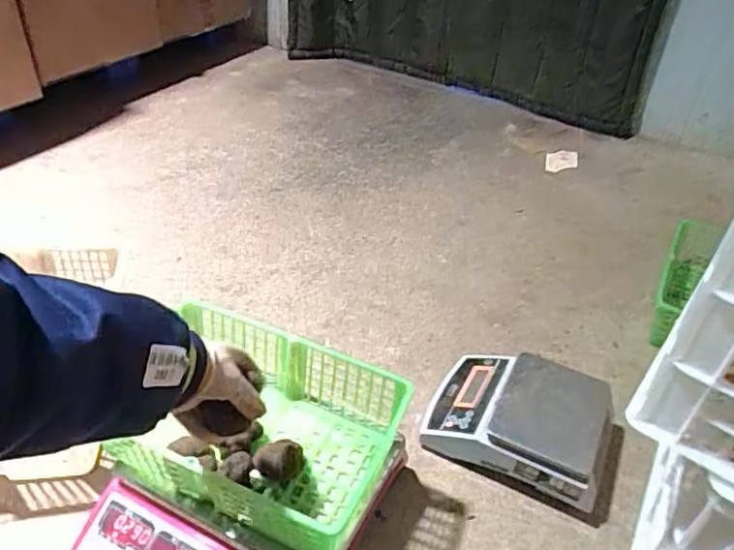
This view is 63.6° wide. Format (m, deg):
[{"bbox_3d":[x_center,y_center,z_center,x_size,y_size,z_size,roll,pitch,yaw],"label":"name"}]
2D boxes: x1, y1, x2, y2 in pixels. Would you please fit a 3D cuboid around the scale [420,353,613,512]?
[{"bbox_3d":[0.223,0.210,0.873,0.253,0.097,0.192,20,42,19],"label":"scale"}]

